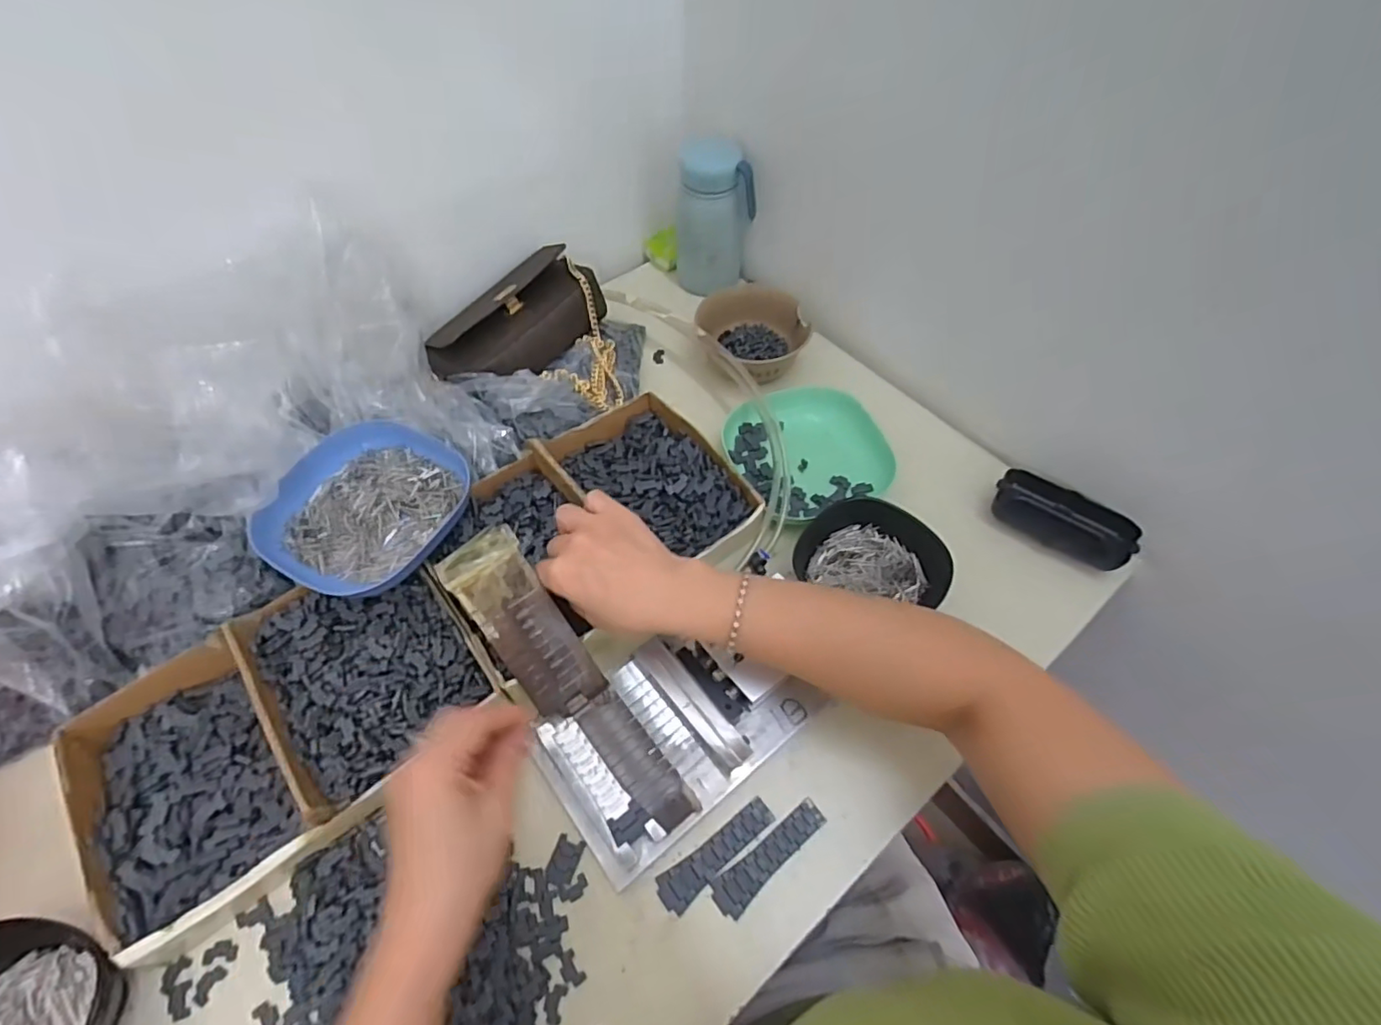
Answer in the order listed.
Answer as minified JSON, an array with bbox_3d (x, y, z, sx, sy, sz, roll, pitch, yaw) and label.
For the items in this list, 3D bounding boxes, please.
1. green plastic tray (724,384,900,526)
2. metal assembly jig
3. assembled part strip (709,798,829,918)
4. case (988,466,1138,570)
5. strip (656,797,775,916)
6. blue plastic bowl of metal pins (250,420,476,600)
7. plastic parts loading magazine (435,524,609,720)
[{"bbox_3d":[0.104,-0.058,0.546,0.123,0.050,0.134,-19,58,-11],"label":"green plastic tray"},{"bbox_3d":[-0.009,0.147,0.420,0.176,0.034,0.111,-34,62,-19],"label":"metal assembly jig"},{"bbox_3d":[0.051,0.222,0.389,0.086,0.004,0.023,-35,63,-20],"label":"assembled part strip"},{"bbox_3d":[0.313,0.006,0.507,0.107,0.049,0.023,33,17,32],"label":"case"},{"bbox_3d":[0.017,0.221,0.390,0.086,0.004,0.022,-32,62,-19],"label":"strip"},{"bbox_3d":[-0.250,-0.004,0.469,0.132,0.035,0.140,0,57,1],"label":"blue plastic bowl of metal pins"},{"bbox_3d":[-0.113,0.078,0.414,0.050,0.007,0.136,-35,95,-20],"label":"plastic parts loading magazine"}]

